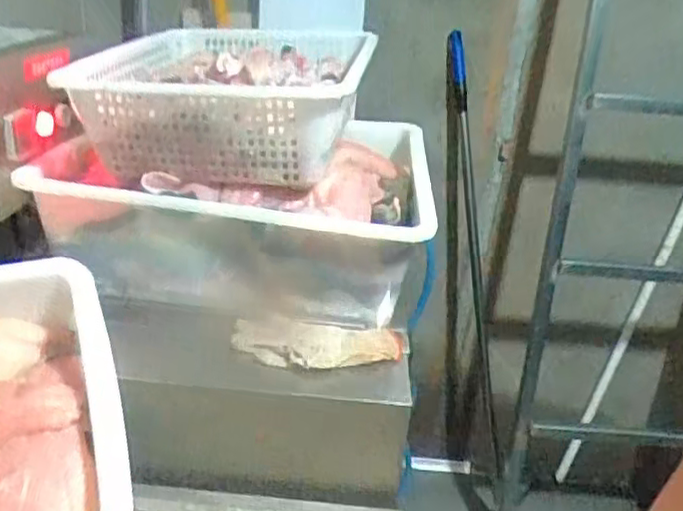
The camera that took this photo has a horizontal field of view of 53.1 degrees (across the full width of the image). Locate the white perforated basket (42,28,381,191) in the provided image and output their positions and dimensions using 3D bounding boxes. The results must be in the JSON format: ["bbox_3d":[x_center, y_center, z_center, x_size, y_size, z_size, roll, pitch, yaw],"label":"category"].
[{"bbox_3d":[-0.143,-0.216,0.927,0.337,0.131,0.437,6,24,2],"label":"white perforated basket"}]

